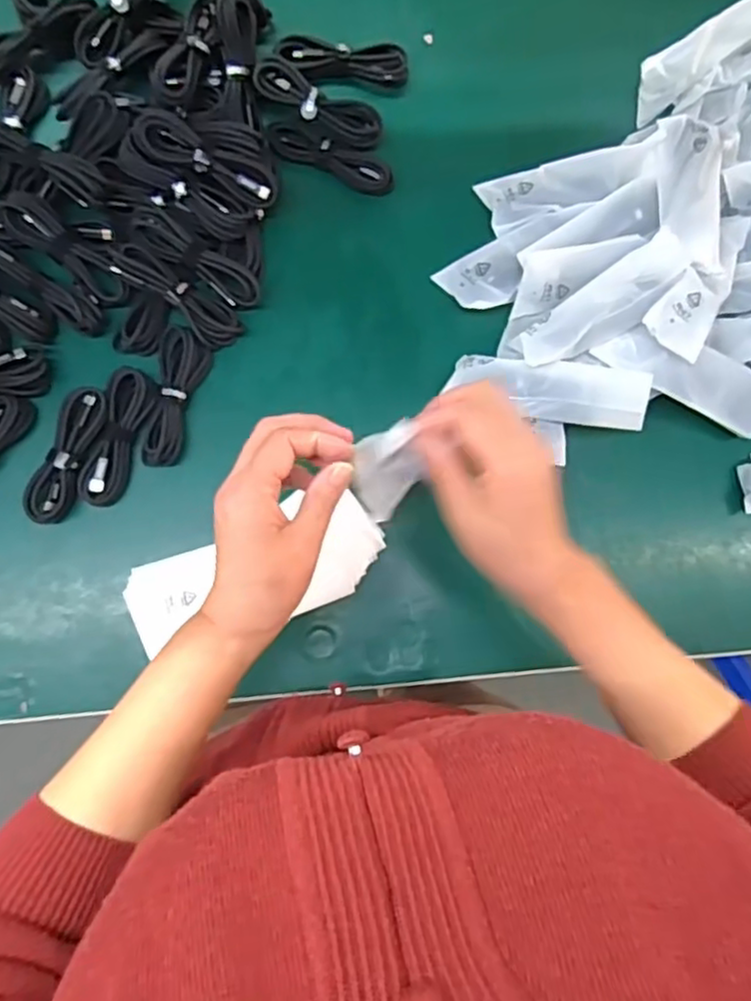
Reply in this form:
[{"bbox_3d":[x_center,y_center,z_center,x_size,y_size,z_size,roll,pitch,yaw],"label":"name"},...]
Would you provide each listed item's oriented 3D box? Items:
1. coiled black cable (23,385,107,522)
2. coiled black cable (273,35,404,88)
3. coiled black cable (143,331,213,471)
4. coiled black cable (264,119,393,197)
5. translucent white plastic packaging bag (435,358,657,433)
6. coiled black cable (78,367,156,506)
[{"bbox_3d":[-0.242,-0.035,0.525,0.032,0.022,0.107,19,84,-1],"label":"coiled black cable"},{"bbox_3d":[-0.028,-0.376,0.575,0.110,0.022,0.037,-2,85,-3],"label":"coiled black cable"},{"bbox_3d":[-0.164,-0.082,0.536,0.041,0.015,0.109,14,84,-1],"label":"coiled black cable"},{"bbox_3d":[-0.038,-0.293,0.572,0.109,0.019,0.032,21,84,0],"label":"coiled black cable"},{"bbox_3d":[0.133,-0.089,0.523,0.148,0.024,0.045,15,82,17],"label":"translucent white plastic packaging bag"},{"bbox_3d":[-0.205,-0.050,0.533,0.035,0.013,0.109,14,84,-1],"label":"coiled black cable"}]

